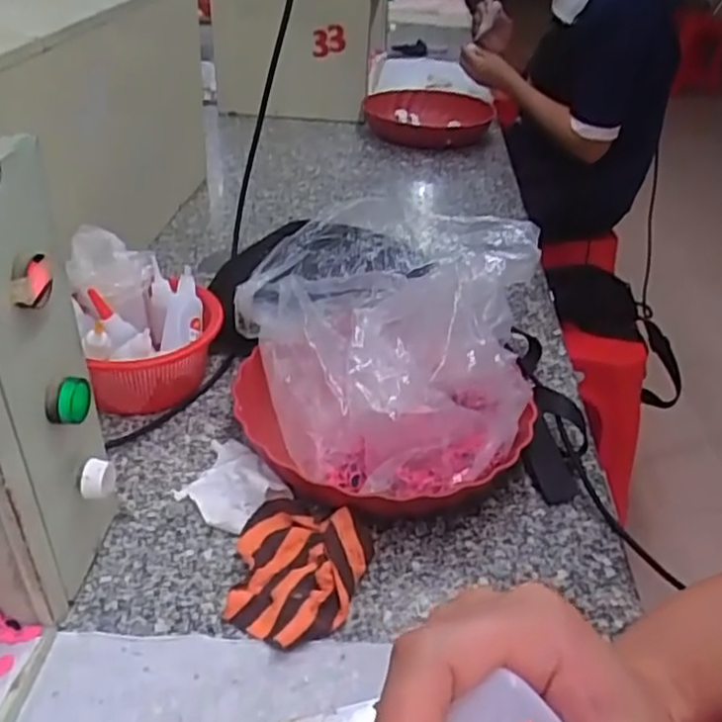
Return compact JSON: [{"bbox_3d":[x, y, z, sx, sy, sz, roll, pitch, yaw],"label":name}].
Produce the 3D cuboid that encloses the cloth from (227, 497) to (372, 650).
[{"bbox_3d":[-0.046,0.137,0.490,0.092,0.025,0.115,14,36,15],"label":"cloth"}]

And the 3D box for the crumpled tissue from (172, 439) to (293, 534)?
[{"bbox_3d":[-0.105,0.090,0.549,0.064,0.029,0.090,-24,43,-35],"label":"crumpled tissue"}]

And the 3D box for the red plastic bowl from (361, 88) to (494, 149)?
[{"bbox_3d":[0.119,-0.448,1.313,0.235,0.060,0.235,1,35,-1],"label":"red plastic bowl"}]

